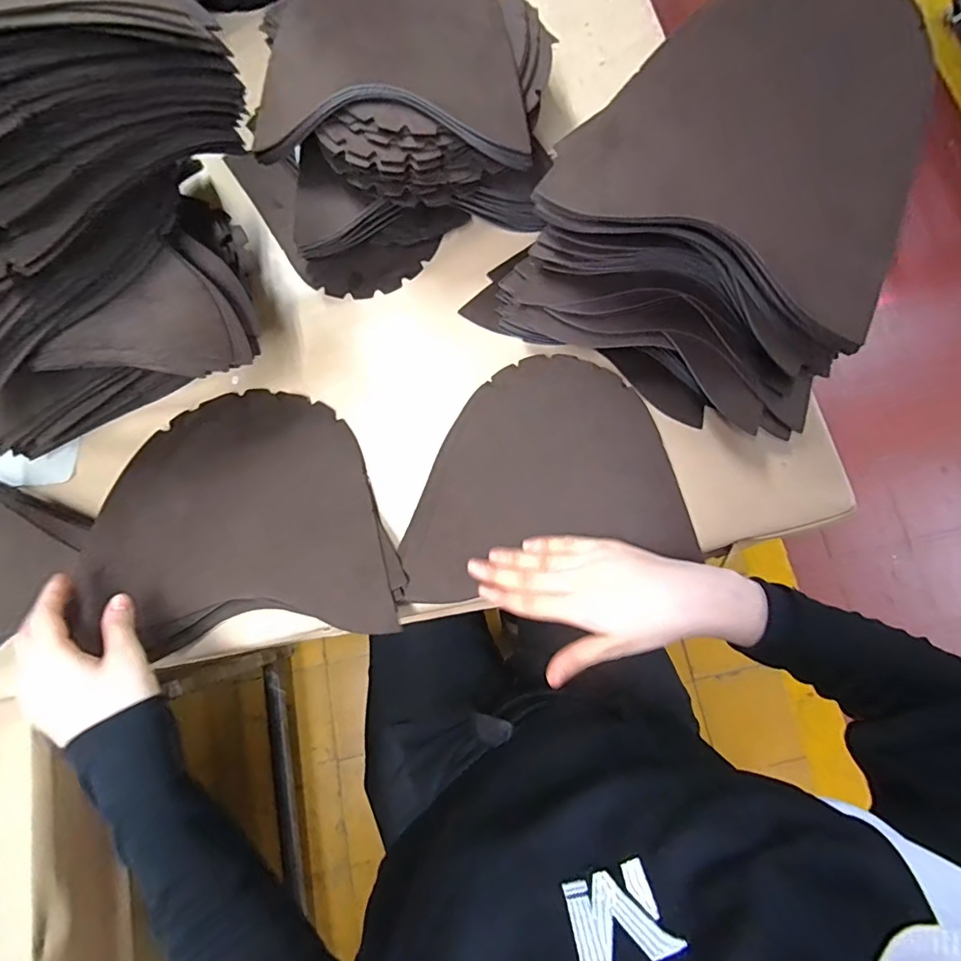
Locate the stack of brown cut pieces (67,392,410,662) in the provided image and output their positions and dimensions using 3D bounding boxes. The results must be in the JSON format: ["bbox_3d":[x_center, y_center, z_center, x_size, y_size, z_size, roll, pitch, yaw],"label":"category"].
[{"bbox_3d":[-0.196,0.024,0.441,0.241,0.036,0.216,-6,76,-3],"label":"stack of brown cut pieces"}]

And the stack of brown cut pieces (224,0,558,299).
[{"bbox_3d":[-0.075,-0.330,0.489,0.293,0.144,0.242,-33,78,-9],"label":"stack of brown cut pieces"}]

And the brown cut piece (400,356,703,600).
[{"bbox_3d":[0.046,-0.012,0.438,0.231,0.013,0.189,-9,76,-3],"label":"brown cut piece"}]

